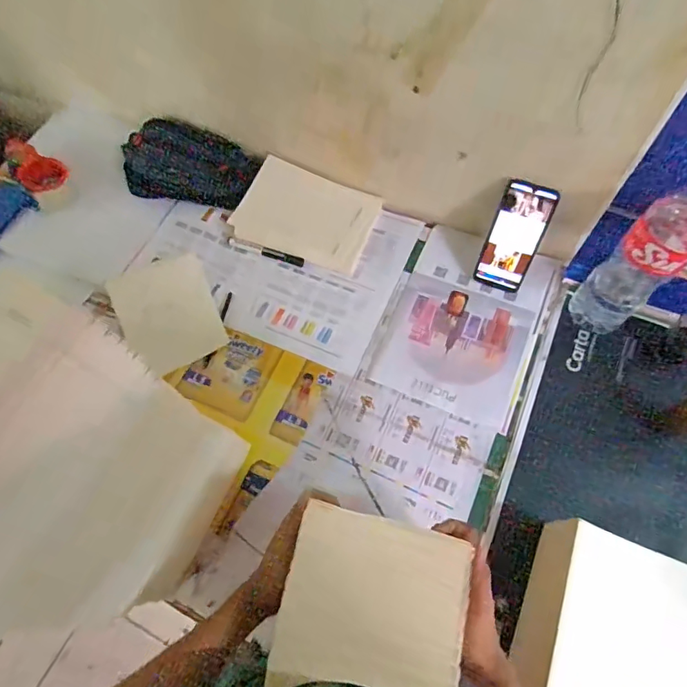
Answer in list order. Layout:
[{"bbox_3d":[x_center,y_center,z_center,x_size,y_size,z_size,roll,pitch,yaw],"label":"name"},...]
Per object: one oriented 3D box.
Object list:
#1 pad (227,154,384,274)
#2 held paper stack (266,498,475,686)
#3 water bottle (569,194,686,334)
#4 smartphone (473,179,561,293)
[{"bbox_3d":[-0.068,-0.236,0.881,0.242,0.019,0.160,21,83,4],"label":"pad"},{"bbox_3d":[0.028,0.233,0.429,0.156,0.016,0.142,10,65,7],"label":"held paper stack"},{"bbox_3d":[0.437,-0.115,0.710,0.093,0.263,0.100,38,72,18],"label":"water bottle"},{"bbox_3d":[0.270,-0.164,0.759,0.078,0.172,0.010,21,35,12],"label":"smartphone"}]

